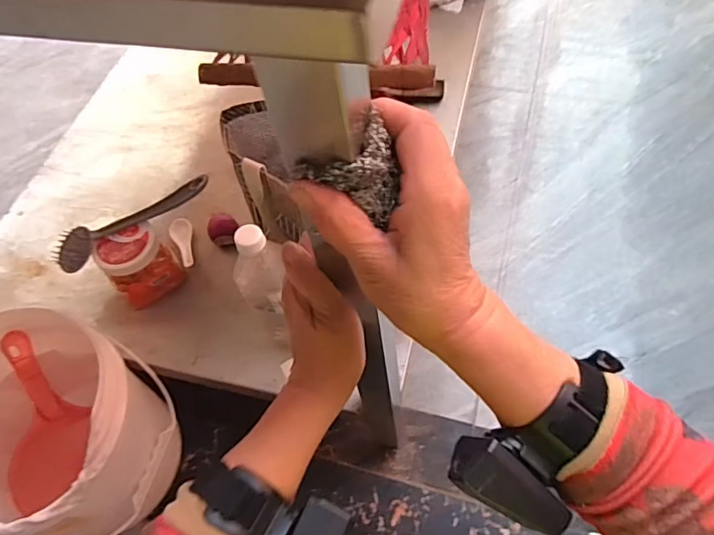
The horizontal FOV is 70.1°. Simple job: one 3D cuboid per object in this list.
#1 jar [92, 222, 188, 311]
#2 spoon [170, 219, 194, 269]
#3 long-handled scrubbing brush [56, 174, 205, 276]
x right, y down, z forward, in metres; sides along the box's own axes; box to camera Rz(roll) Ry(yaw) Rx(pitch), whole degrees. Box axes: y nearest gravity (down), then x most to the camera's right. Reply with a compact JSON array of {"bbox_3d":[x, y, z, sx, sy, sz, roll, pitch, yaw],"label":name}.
[{"bbox_3d":[-0.317,-0.002,0.748,0.096,0.098,0.082,-35,62,-15],"label":"jar"},{"bbox_3d":[-0.277,-0.042,0.812,0.033,0.016,0.103,-20,59,-6],"label":"spoon"},{"bbox_3d":[-0.326,-0.068,0.741,0.238,0.056,0.046,-24,60,-9],"label":"long-handled scrubbing brush"}]

